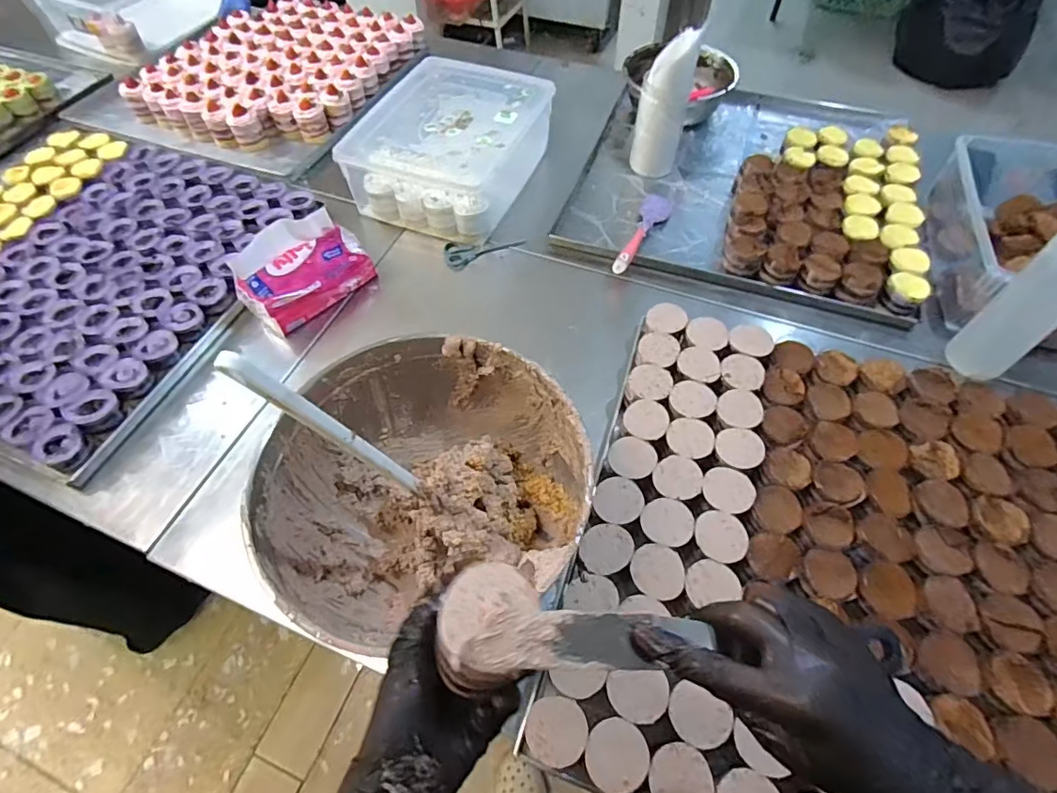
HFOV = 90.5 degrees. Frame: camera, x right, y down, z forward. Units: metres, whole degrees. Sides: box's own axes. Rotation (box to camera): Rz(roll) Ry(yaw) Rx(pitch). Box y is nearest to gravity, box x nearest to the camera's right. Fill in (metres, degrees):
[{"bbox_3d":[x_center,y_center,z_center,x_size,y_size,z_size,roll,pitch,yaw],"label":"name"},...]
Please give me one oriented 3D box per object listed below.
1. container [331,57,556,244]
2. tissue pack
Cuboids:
[{"bbox_3d":[-0.141,-0.480,0.999,0.288,0.118,0.356,21,62,14],"label":"container"},{"bbox_3d":[-0.357,-0.203,0.832,0.200,0.113,0.083,-39,65,-21],"label":"tissue pack"}]

